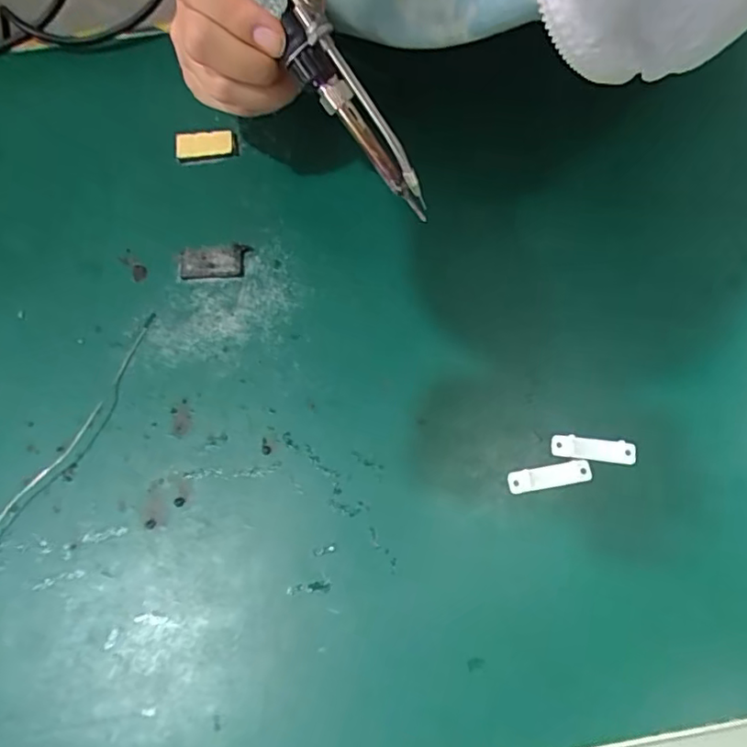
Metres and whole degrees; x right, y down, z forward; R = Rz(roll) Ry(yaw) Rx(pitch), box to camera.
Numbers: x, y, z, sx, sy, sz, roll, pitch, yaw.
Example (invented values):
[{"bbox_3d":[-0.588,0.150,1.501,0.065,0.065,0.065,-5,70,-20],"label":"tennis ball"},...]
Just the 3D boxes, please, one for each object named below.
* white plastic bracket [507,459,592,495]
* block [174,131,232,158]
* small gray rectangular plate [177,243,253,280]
[{"bbox_3d":[0.079,0.046,0.261,0.037,0.006,0.010,-9,73,-2],"label":"white plastic bracket"},{"bbox_3d":[-0.092,-0.125,0.321,0.030,0.006,0.014,-10,73,-2],"label":"block"},{"bbox_3d":[-0.081,-0.057,0.299,0.035,0.004,0.018,-6,73,-1],"label":"small gray rectangular plate"}]

